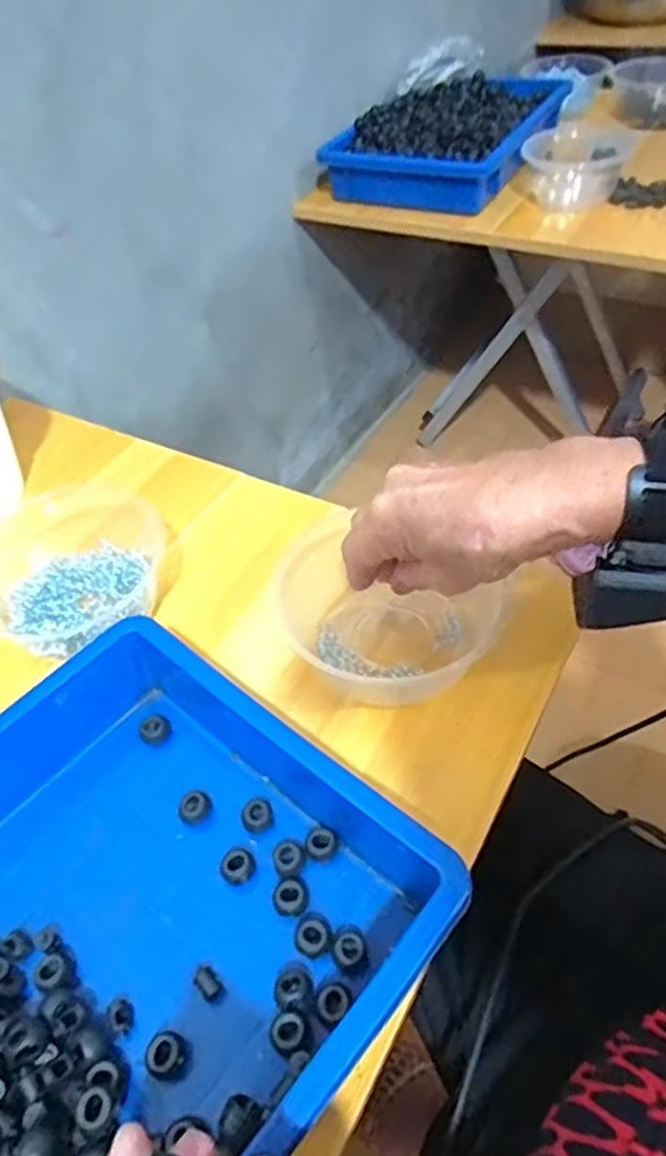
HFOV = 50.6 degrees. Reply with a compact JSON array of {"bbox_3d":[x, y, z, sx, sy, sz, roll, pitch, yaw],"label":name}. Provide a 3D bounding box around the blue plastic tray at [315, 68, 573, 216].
[{"bbox_3d":[0.186,-0.673,1.058,0.248,0.066,0.437,18,53,21],"label":"blue plastic tray"}]

